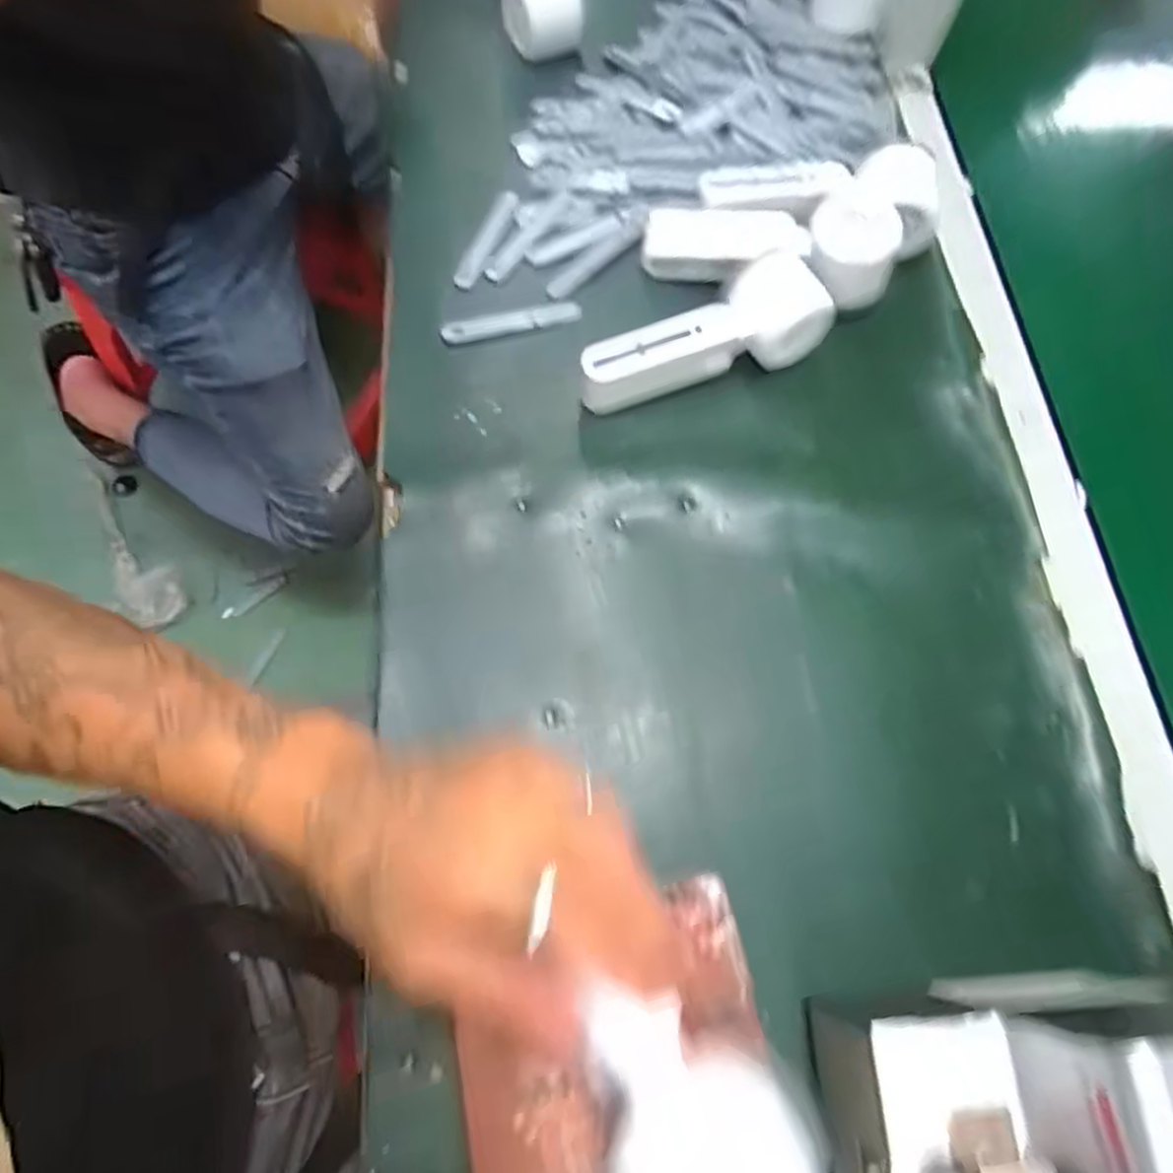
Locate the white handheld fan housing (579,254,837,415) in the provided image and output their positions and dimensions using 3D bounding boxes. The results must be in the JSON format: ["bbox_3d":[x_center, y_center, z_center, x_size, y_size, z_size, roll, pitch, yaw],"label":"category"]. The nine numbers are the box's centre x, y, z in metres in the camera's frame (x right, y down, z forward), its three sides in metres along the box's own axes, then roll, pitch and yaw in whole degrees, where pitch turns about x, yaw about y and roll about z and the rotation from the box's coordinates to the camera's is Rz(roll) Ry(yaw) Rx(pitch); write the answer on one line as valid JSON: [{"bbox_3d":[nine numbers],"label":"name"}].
[{"bbox_3d":[0.073,-0.162,0.481,0.159,0.059,0.044,-14,70,-11],"label":"white handheld fan housing"}]

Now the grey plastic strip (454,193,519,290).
[{"bbox_3d":[-0.069,-0.247,0.531,0.015,0.008,0.088,21,68,4],"label":"grey plastic strip"}]

